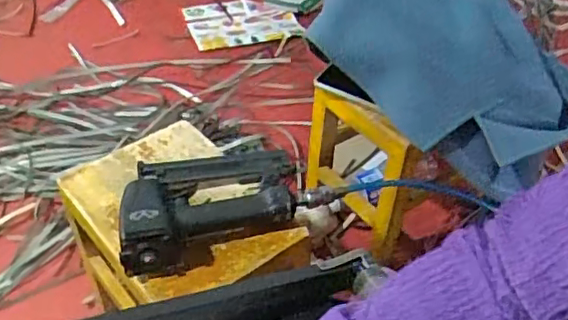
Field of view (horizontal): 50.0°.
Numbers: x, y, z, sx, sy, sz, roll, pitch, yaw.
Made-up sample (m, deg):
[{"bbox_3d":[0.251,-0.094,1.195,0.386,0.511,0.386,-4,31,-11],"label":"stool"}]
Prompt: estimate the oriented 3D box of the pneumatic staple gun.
[{"bbox_3d":[-0.083,0.043,0.710,0.209,0.064,0.174,-8,43,-11],"label":"pneumatic staple gun"}]

